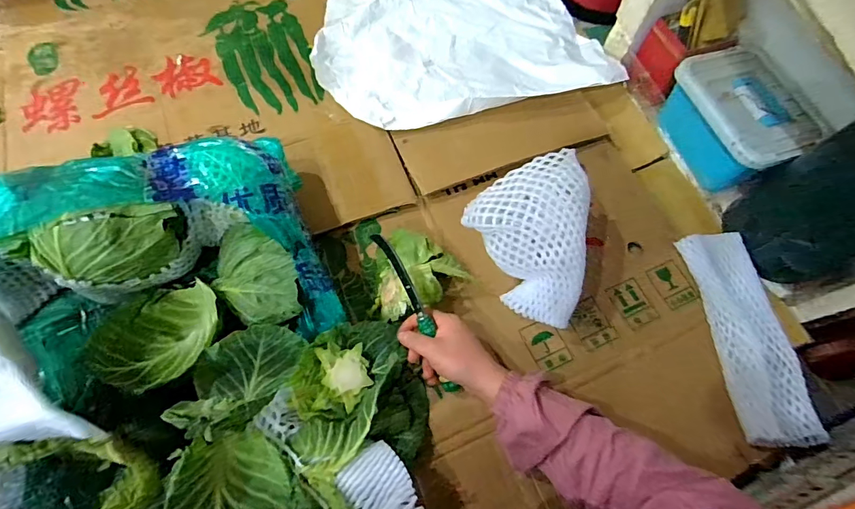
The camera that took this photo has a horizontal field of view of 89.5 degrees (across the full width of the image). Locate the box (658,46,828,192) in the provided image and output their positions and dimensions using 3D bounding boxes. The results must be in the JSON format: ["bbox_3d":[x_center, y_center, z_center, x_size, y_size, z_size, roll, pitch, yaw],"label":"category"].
[{"bbox_3d":[0.454,-0.194,0.646,0.139,0.106,0.189,-17,69,-9],"label":"box"}]

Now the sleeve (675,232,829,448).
[{"bbox_3d":[0.413,0.101,0.560,0.099,0.045,0.266,-5,67,-5],"label":"sleeve"}]

